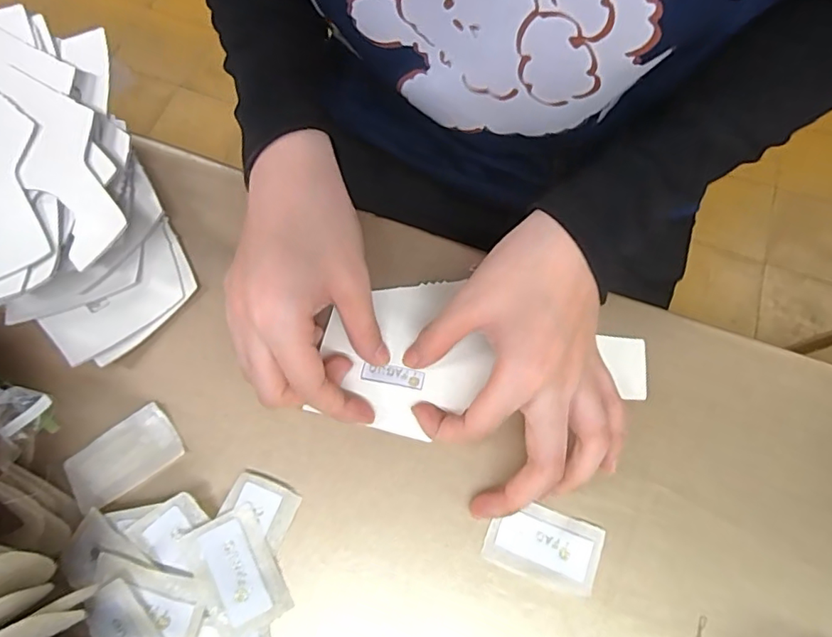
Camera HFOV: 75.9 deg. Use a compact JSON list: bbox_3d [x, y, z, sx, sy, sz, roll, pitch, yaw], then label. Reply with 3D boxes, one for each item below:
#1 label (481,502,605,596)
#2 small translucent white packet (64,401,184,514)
[{"bbox_3d":[0.064,0.113,0.268,0.054,0.006,0.034,20,71,6],"label":"label"},{"bbox_3d":[-0.154,0.073,0.281,0.055,0.004,0.034,-36,74,-13],"label":"small translucent white packet"}]

